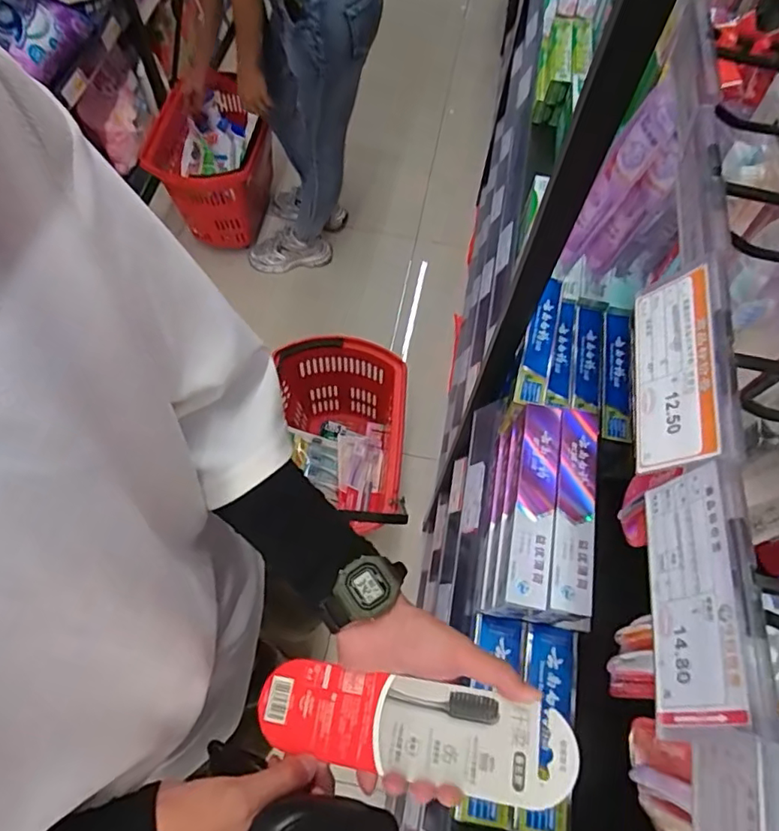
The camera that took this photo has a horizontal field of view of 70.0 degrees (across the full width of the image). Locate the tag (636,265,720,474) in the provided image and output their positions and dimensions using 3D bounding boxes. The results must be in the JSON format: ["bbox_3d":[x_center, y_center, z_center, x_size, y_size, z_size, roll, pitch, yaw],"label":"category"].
[{"bbox_3d":[0.130,-0.022,0.256,0.004,0.038,0.094,22,63,-25],"label":"tag"}]

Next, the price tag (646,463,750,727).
[{"bbox_3d":[0.115,0.067,0.214,0.004,0.039,0.093,22,56,-11],"label":"price tag"}]

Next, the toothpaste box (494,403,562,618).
[{"bbox_3d":[0.146,0.094,0.581,0.040,0.045,0.214,12,65,3],"label":"toothpaste box"}]

